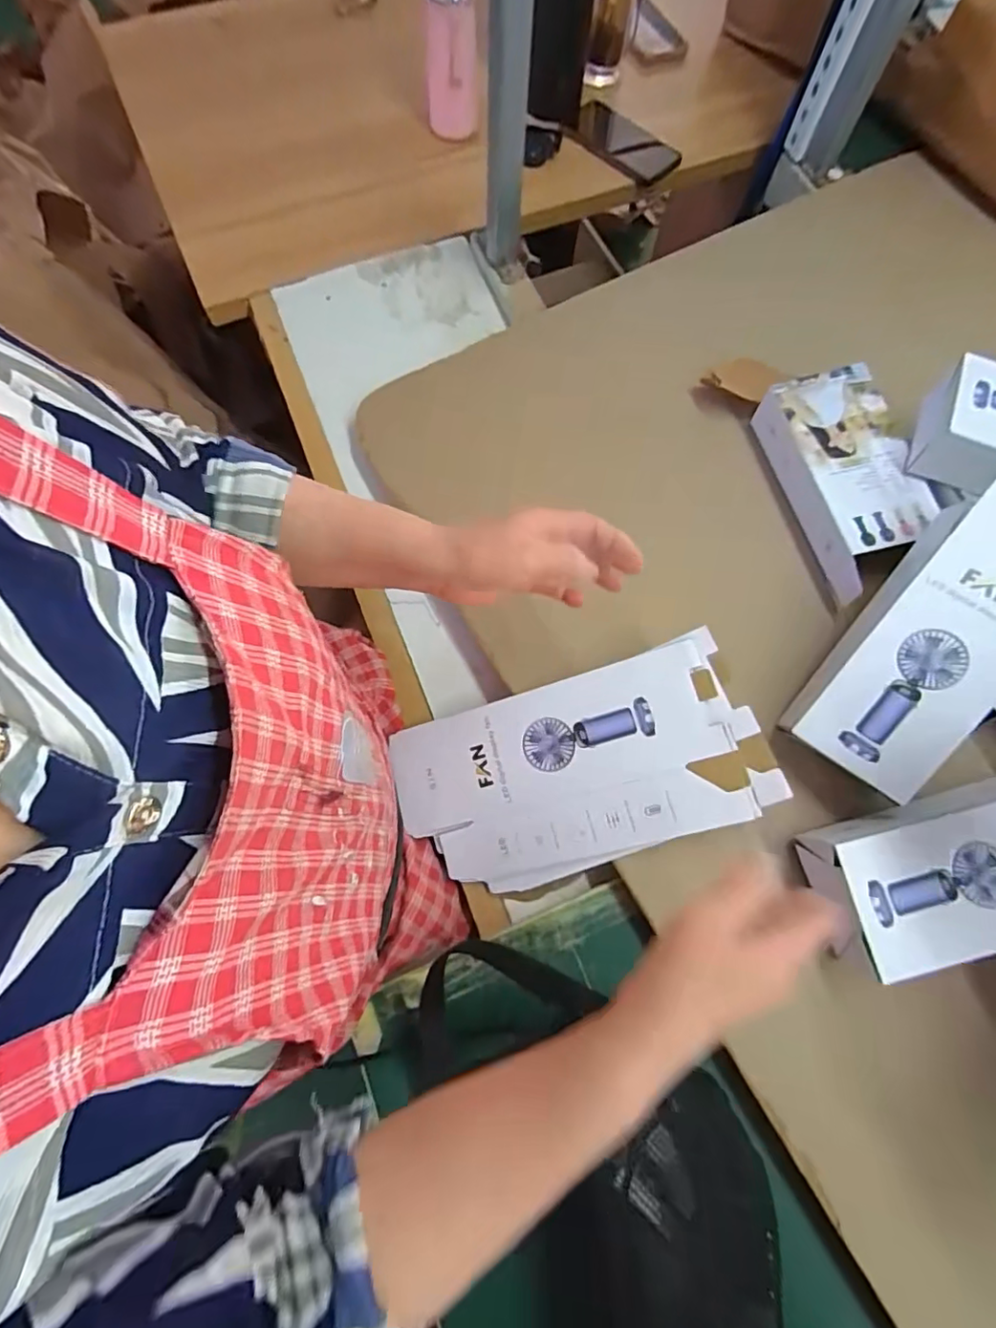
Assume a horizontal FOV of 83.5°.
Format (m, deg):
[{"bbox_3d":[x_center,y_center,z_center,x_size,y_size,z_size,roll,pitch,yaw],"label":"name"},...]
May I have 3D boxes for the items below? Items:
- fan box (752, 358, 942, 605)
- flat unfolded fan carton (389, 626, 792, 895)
[{"bbox_3d":[0.334,-0.174,0.534,0.101,0.057,0.215,-16,73,-7],"label":"fan box"},{"bbox_3d":[0.059,0.092,0.471,0.300,0.006,0.154,-20,79,16],"label":"flat unfolded fan carton"}]

